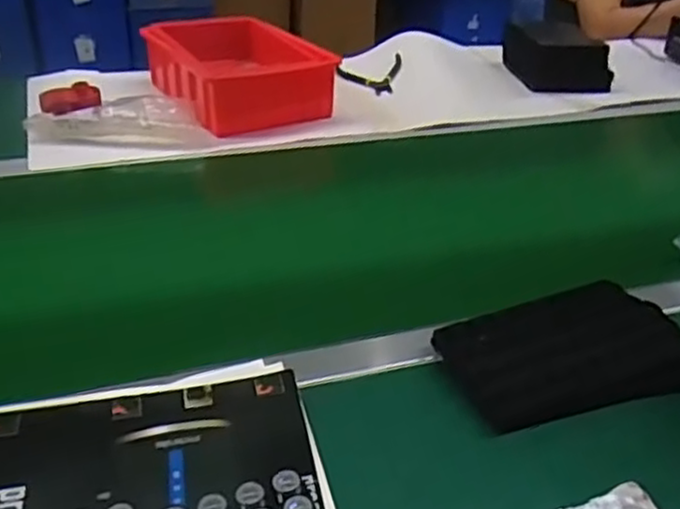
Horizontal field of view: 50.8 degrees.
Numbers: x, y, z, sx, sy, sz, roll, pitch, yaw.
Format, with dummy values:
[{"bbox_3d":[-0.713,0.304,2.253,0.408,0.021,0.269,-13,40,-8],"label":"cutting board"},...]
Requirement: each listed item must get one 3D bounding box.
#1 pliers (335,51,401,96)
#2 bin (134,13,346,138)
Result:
[{"bbox_3d":[0.045,-0.304,1.196,0.102,0.031,0.137,8,32,9],"label":"pliers"},{"bbox_3d":[-0.150,-0.276,1.070,0.203,0.094,0.243,-18,37,-30],"label":"bin"}]

